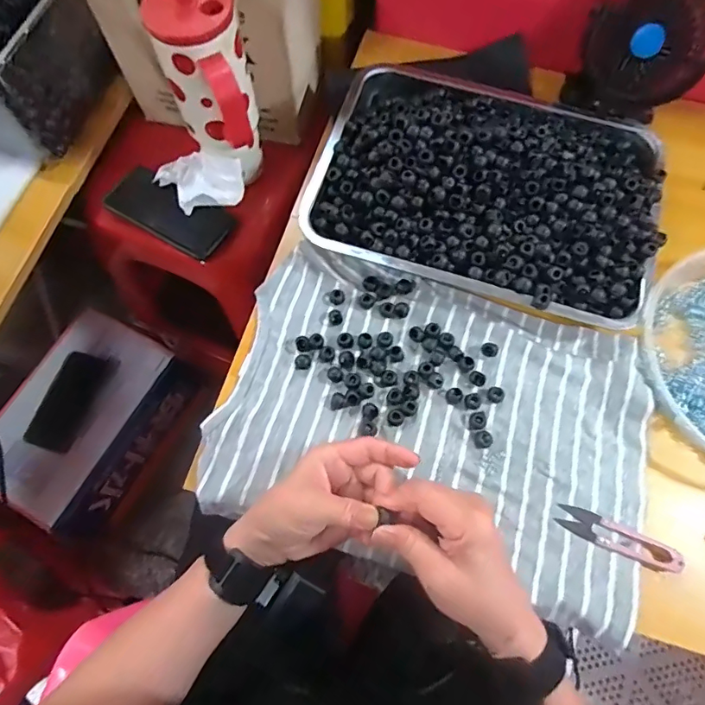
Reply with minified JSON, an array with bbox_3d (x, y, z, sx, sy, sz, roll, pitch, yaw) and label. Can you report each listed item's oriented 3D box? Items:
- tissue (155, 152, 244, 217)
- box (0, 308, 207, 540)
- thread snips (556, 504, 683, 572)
[{"bbox_3d":[-0.193,-0.218,0.616,0.103,0.050,0.081,38,75,13],"label":"tissue"},{"bbox_3d":[-0.464,0.121,0.873,0.210,0.150,0.330,29,73,11],"label":"box"},{"bbox_3d":[0.227,0.158,0.414,0.099,0.012,0.025,22,72,9],"label":"thread snips"}]

